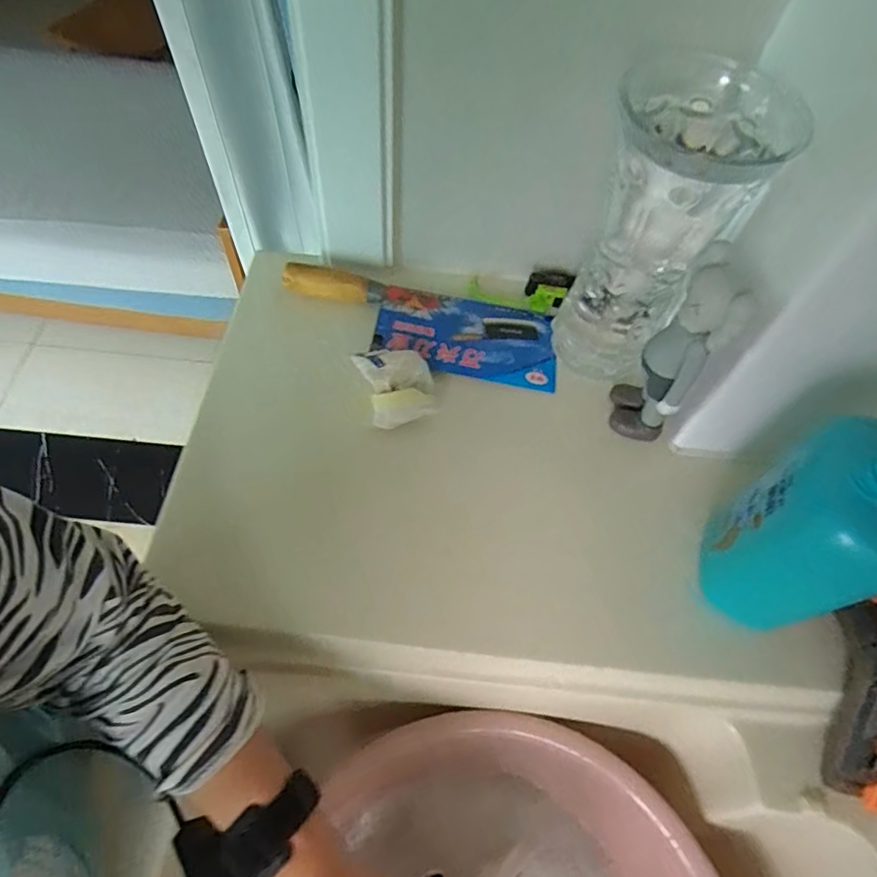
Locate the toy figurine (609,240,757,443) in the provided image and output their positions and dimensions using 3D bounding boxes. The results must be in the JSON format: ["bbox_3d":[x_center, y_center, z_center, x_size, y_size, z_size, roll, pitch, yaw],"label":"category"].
[{"bbox_3d":[0.188,-0.065,0.452,0.054,0.174,0.062,32,63,14],"label":"toy figurine"}]

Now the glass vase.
[{"bbox_3d":[0.172,-0.163,0.470,0.105,0.231,0.118,15,60,5],"label":"glass vase"}]

